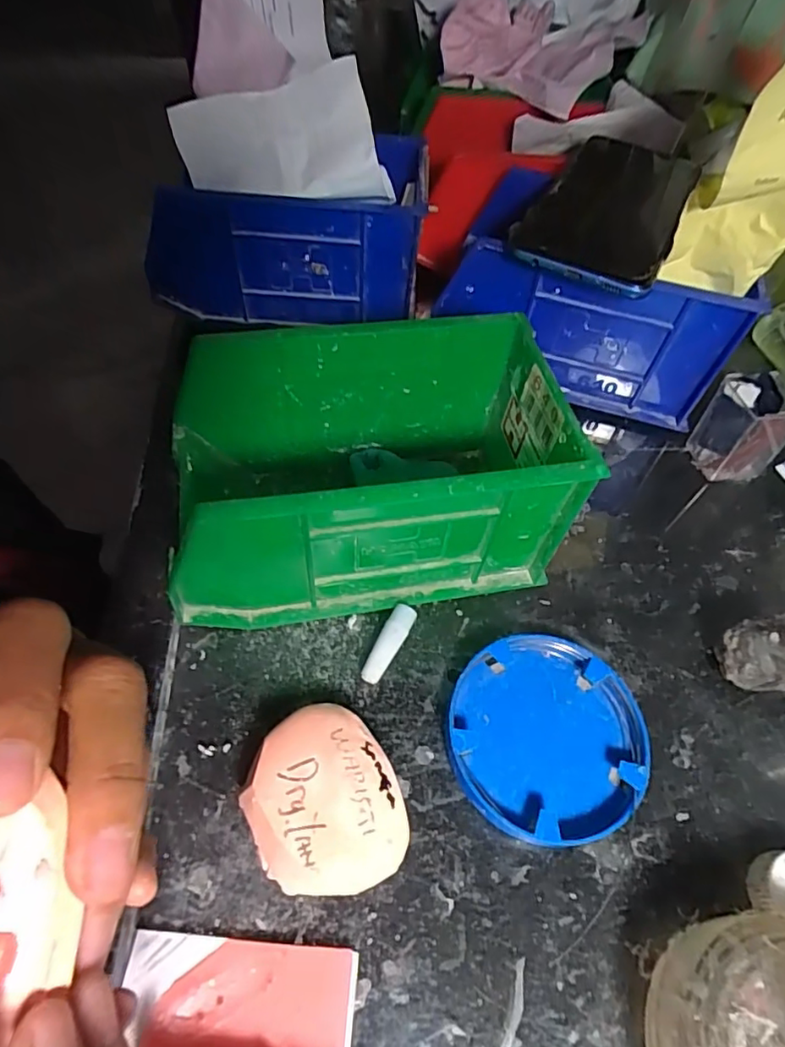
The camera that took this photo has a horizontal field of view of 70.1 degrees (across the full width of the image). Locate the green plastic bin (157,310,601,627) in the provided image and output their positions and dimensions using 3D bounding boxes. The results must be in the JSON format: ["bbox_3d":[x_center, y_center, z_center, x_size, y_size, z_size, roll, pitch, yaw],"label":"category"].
[{"bbox_3d":[-0.013,-0.021,0.258,0.162,0.093,0.096,-8,56,-9],"label":"green plastic bin"}]

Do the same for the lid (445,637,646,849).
[{"bbox_3d":[0.063,0.088,0.233,0.078,0.017,0.079,2,55,-2],"label":"lid"}]

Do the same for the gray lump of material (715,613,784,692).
[{"bbox_3d":[0.162,0.060,0.247,0.031,0.034,0.028,-3,55,-6],"label":"gray lump of material"}]

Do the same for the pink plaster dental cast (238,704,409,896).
[{"bbox_3d":[-0.025,0.103,0.207,0.052,0.032,0.062,-24,60,-19],"label":"pink plaster dental cast"}]

